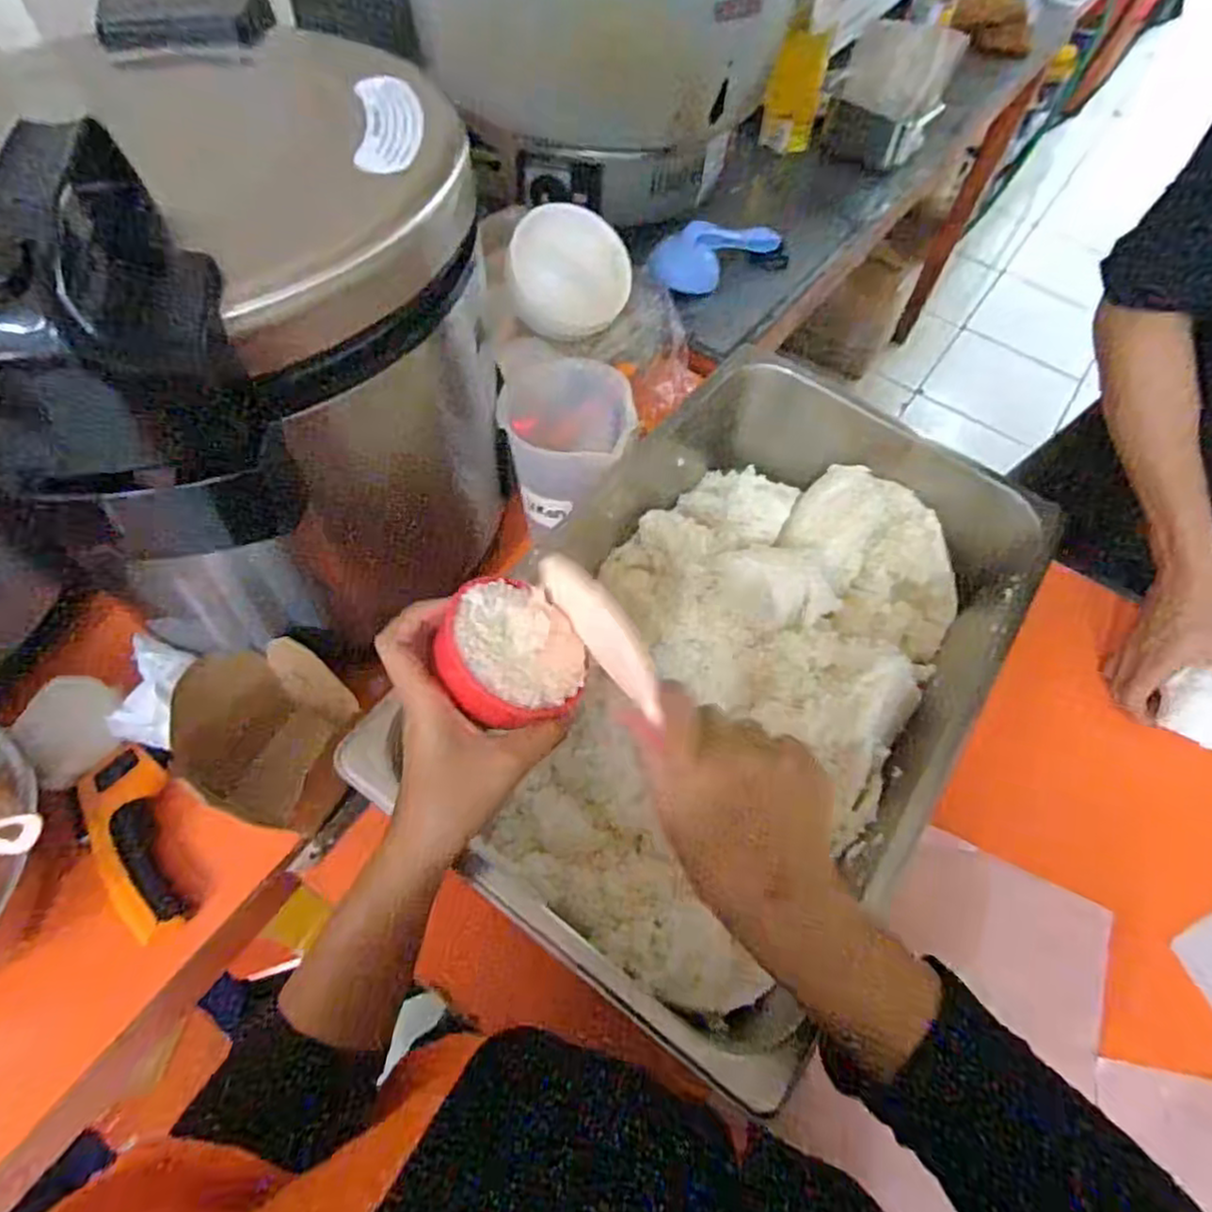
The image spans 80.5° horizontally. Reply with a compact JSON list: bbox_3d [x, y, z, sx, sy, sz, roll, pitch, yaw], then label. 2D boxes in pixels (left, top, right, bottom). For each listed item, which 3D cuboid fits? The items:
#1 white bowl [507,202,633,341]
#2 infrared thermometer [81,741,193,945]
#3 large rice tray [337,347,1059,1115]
[{"bbox_3d":[-0.045,-0.346,0.760,0.125,0.060,0.125,-3,99,-19],"label":"white bowl"},{"bbox_3d":[-0.355,0.176,0.543,0.059,0.034,0.138,-17,61,-14],"label":"infrared thermometer"},{"bbox_3d":[0.105,0.032,0.586,0.327,0.120,0.490,36,63,16],"label":"large rice tray"}]

